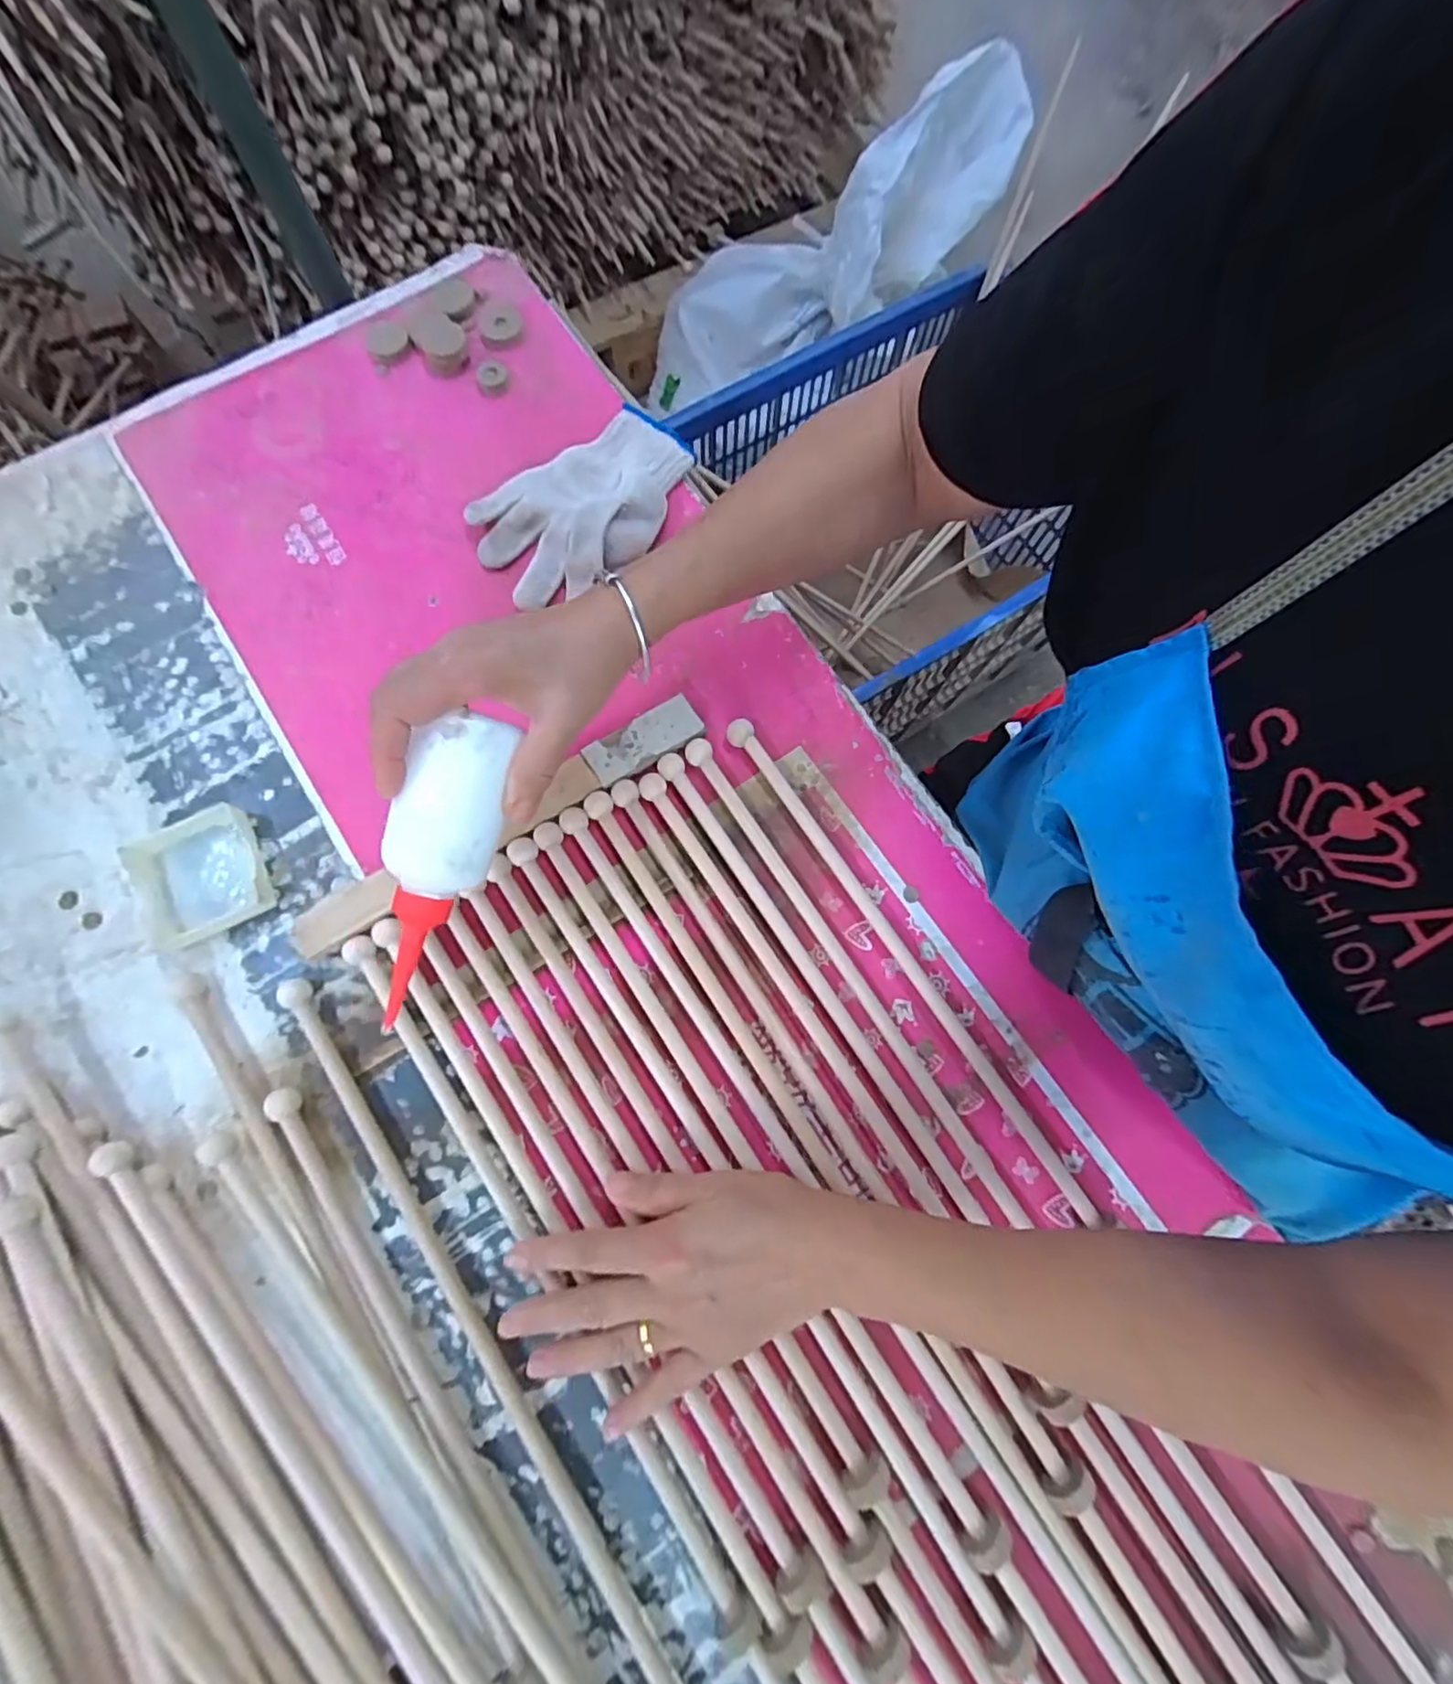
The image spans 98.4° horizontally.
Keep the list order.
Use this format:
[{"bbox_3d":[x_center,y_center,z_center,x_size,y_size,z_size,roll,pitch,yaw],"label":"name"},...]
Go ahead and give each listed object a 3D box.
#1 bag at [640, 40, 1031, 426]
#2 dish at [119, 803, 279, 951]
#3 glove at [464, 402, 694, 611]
[{"bbox_3d":[0.134,-0.972,1.037,0.686,0.184,0.209,-17,75,27],"label":"bag"},{"bbox_3d":[-0.347,0.023,0.410,0.078,0.014,0.079,-26,78,-8],"label":"dish"},{"bbox_3d":[-0.101,-0.255,0.477,0.179,0.033,0.115,-43,81,-11],"label":"glove"}]

